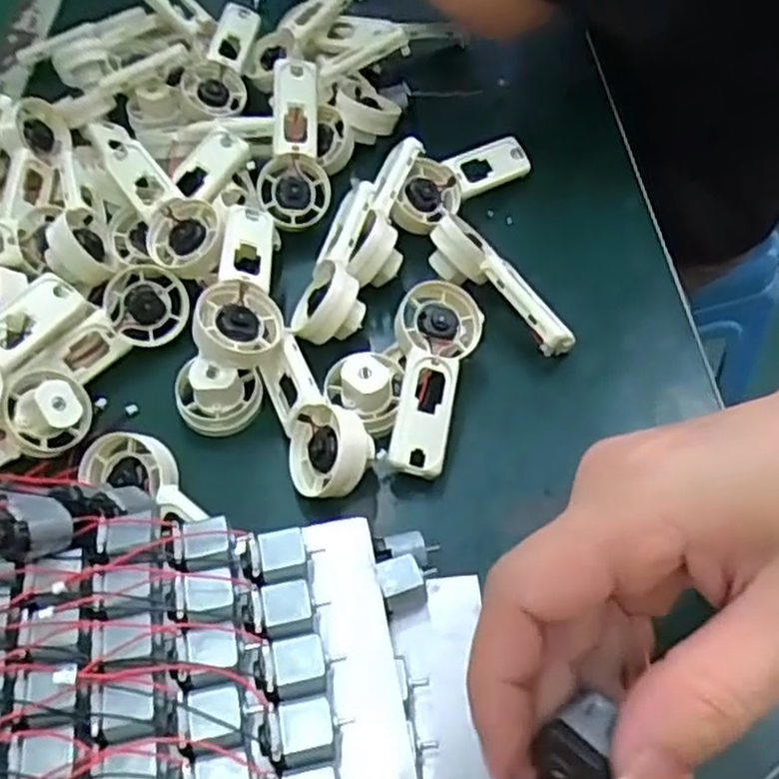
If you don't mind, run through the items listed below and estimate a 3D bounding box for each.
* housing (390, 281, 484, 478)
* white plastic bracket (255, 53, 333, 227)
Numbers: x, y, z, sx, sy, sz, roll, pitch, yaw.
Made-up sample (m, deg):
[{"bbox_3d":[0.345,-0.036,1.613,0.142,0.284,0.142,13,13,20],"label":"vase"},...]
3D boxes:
[{"bbox_3d":[0.020,-0.003,0.350,0.038,0.037,0.090,4,55,7],"label":"housing"},{"bbox_3d":[-0.051,-0.135,0.420,0.035,0.028,0.089,1,88,5],"label":"white plastic bracket"}]

